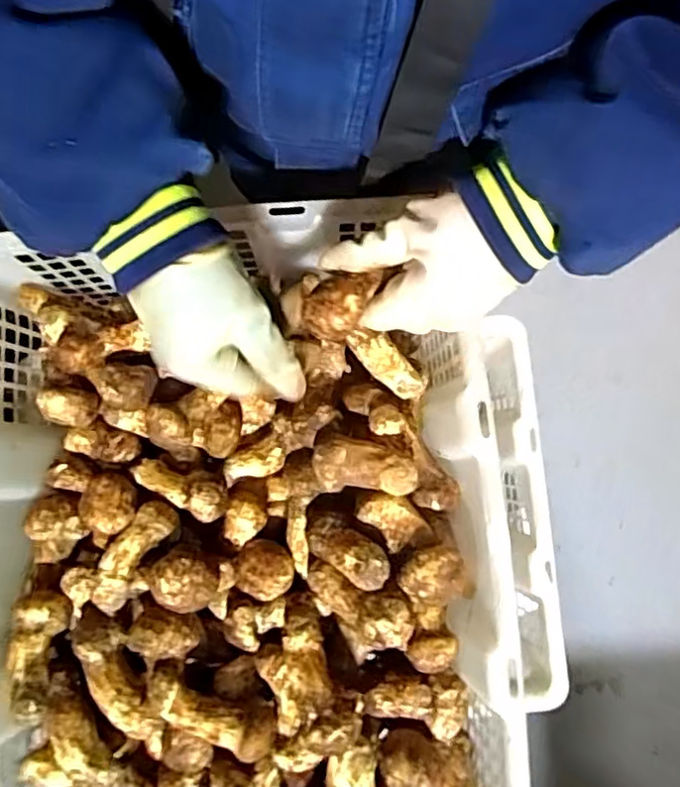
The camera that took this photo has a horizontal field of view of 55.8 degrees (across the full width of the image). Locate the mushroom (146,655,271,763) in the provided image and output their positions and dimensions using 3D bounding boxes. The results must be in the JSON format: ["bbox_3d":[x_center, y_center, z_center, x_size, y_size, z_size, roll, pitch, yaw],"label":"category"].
[{"bbox_3d":[-0.089,0.214,0.433,0.092,0.027,0.032,23,83,4],"label":"mushroom"}]

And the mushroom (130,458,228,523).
[{"bbox_3d":[-0.117,0.066,0.475,0.072,0.022,0.032,27,84,5],"label":"mushroom"}]

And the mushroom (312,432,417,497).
[{"bbox_3d":[0.017,0.053,0.455,0.071,0.031,0.039,14,83,3],"label":"mushroom"}]

